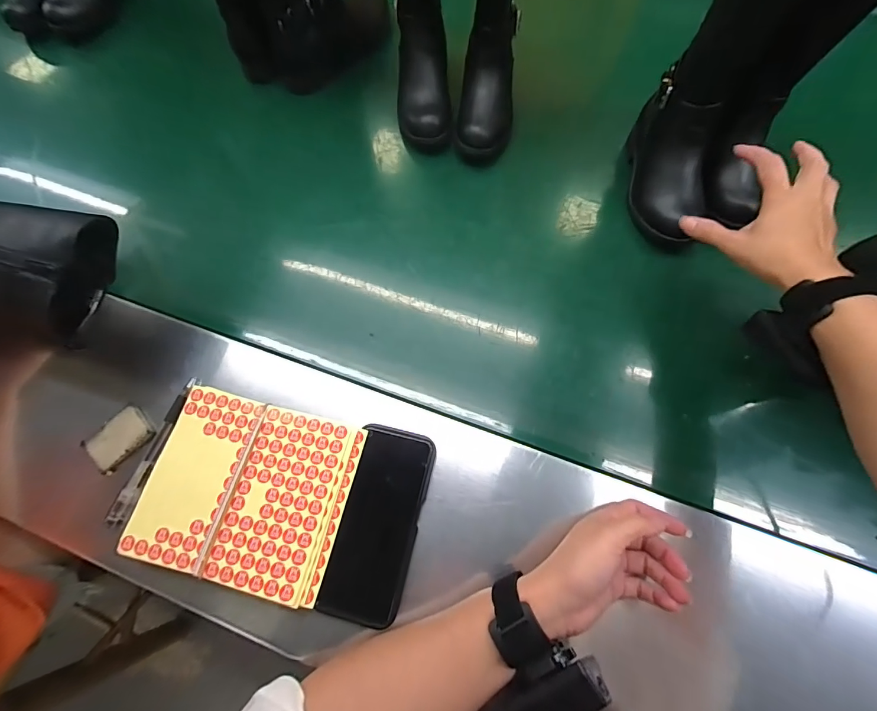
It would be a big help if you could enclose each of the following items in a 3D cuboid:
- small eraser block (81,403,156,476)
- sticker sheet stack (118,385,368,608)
[{"bbox_3d":[-0.331,0.085,0.424,0.043,0.016,0.059,41,77,15],"label":"small eraser block"},{"bbox_3d":[-0.180,0.125,0.386,0.185,0.015,0.158,13,72,7],"label":"sticker sheet stack"}]

